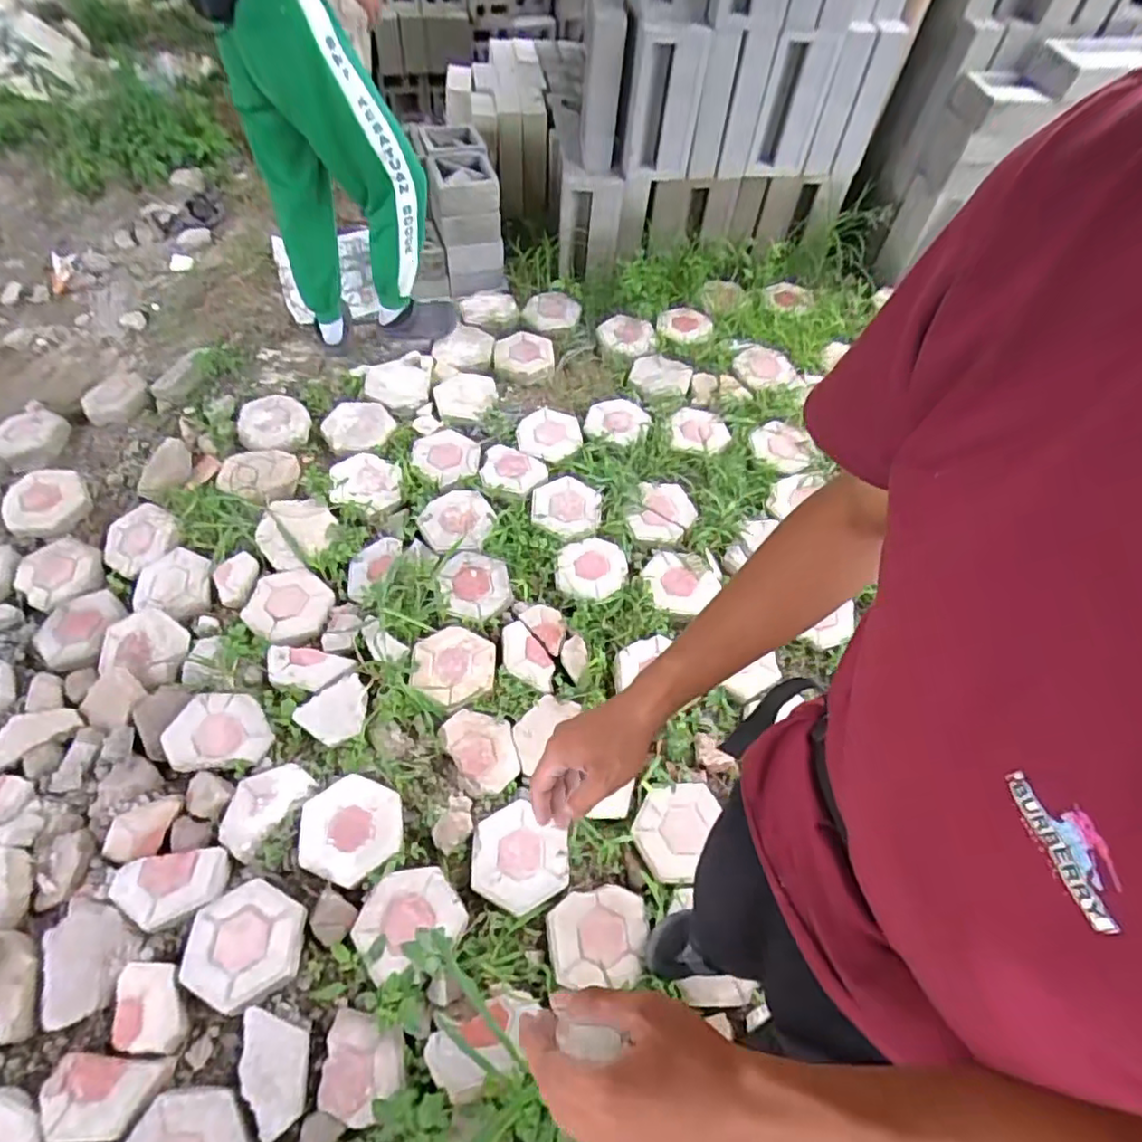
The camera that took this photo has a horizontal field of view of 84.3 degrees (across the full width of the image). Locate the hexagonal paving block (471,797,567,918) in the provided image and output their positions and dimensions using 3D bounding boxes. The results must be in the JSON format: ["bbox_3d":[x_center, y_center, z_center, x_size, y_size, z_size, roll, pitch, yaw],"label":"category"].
[{"bbox_3d":[-0.105,0.591,1.317,0.196,0.028,0.206,-1,58,-2],"label":"hexagonal paving block"}]

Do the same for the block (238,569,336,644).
[{"bbox_3d":[-0.717,0.083,1.596,0.200,0.052,0.210,7,58,3],"label":"block"}]

